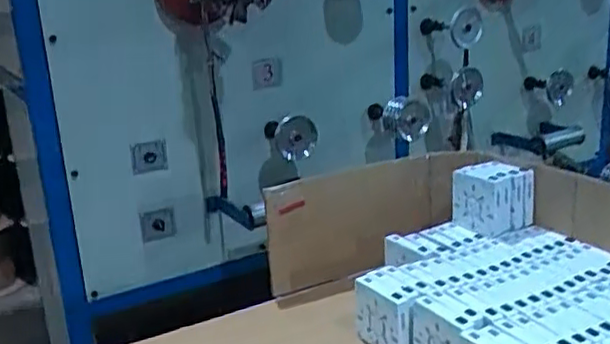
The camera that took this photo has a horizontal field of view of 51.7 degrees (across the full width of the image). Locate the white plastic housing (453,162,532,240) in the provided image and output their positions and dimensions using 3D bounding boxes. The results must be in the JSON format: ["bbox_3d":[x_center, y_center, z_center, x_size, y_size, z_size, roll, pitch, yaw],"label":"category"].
[{"bbox_3d":[0.284,0.041,0.956,0.096,0.090,0.090,-12,19,-27],"label":"white plastic housing"}]

